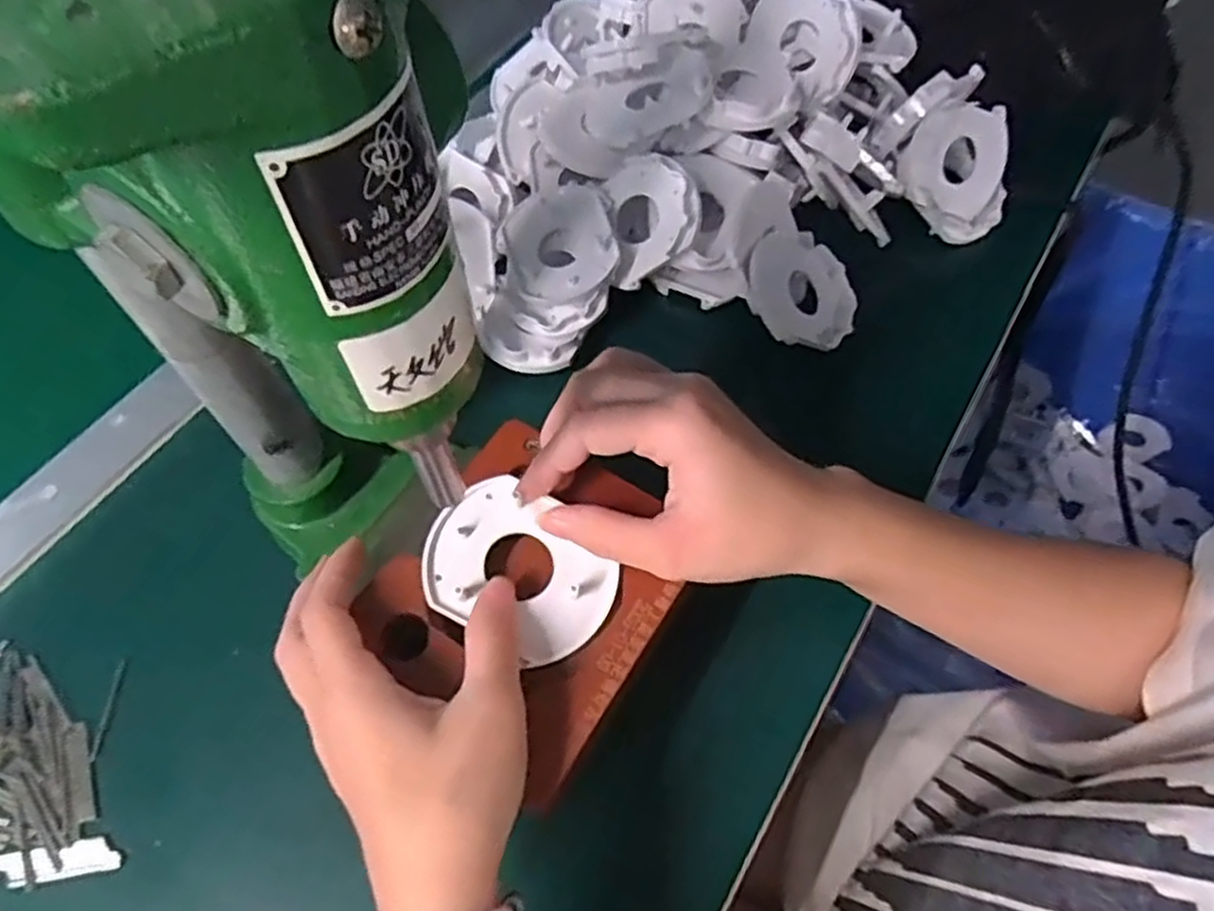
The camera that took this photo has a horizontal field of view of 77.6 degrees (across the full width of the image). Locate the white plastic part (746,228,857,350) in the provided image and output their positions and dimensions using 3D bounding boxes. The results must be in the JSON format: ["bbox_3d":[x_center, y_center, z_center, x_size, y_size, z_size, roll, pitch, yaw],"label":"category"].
[{"bbox_3d":[0.106,-0.091,0.411,0.069,0.007,0.066,-1,79,-27],"label":"white plastic part"}]

